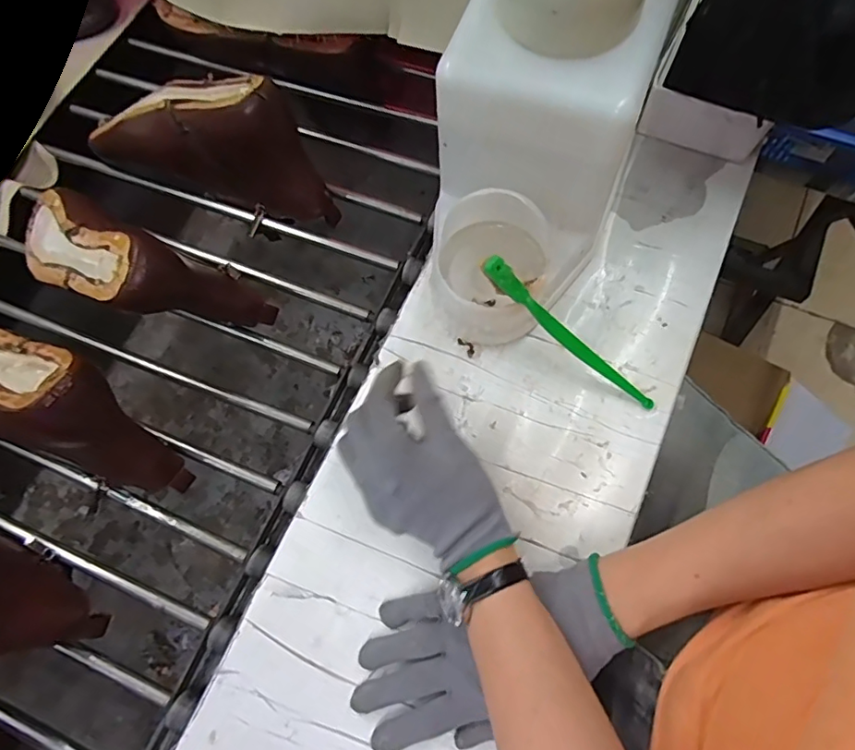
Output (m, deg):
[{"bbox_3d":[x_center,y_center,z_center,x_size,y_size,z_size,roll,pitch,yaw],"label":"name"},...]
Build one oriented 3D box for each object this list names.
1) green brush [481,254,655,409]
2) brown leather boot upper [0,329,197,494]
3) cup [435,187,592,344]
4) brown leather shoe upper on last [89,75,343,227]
[{"bbox_3d":[0.105,-0.028,0.398,0.171,0.017,0.013,38,76,-17],"label":"green brush"},{"bbox_3d":[-0.312,0.017,0.427,0.225,0.108,0.080,15,74,6],"label":"brown leather boot upper"},{"bbox_3d":[0.056,-0.084,0.430,0.102,0.056,0.109,0,73,2],"label":"cup"},{"bbox_3d":[-0.211,-0.232,0.508,0.271,0.097,0.084,19,74,7],"label":"brown leather shoe upper on last"}]

